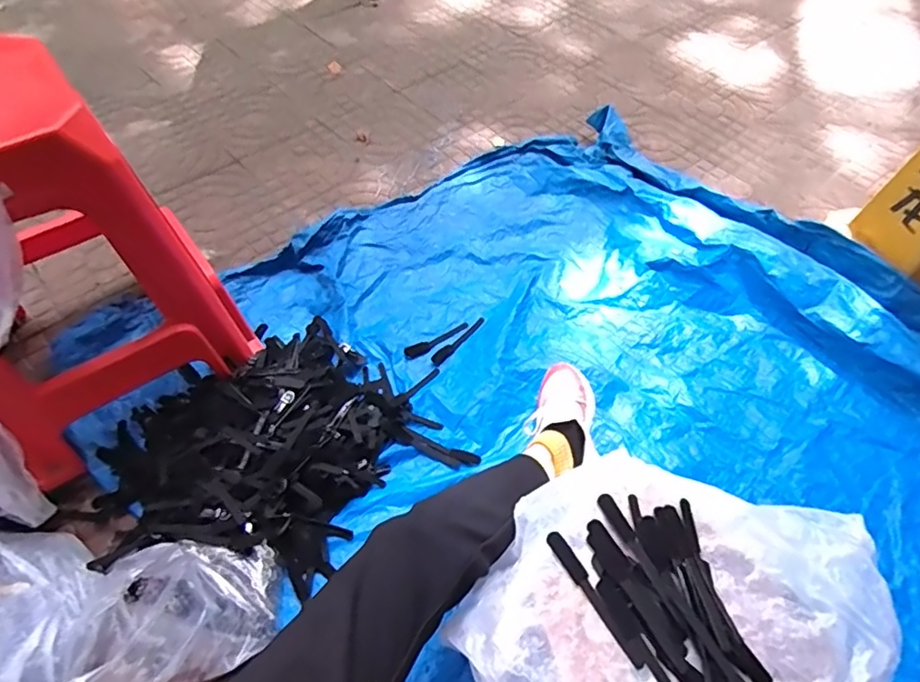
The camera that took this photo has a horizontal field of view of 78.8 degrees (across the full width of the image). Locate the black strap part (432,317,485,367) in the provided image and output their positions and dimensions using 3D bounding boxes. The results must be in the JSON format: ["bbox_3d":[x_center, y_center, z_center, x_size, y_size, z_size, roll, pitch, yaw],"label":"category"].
[{"bbox_3d":[-0.004,-0.001,1.069,0.026,0.009,0.135,35,60,23],"label":"black strap part"}]

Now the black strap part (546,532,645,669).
[{"bbox_3d":[0.135,0.254,0.559,0.018,0.011,0.139,-27,58,-20],"label":"black strap part"}]

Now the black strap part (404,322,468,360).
[{"bbox_3d":[-0.046,-0.004,1.066,0.139,0.009,0.027,-31,60,-22],"label":"black strap part"}]

